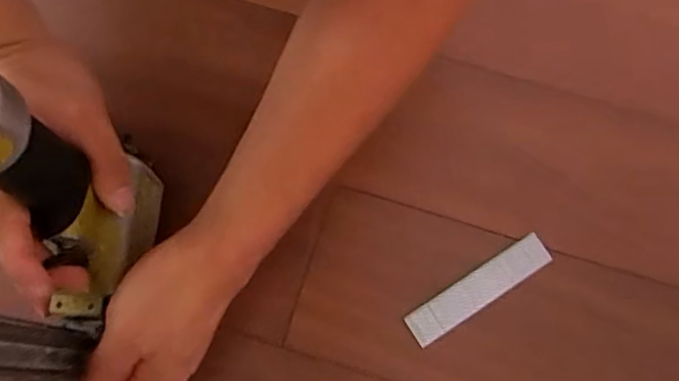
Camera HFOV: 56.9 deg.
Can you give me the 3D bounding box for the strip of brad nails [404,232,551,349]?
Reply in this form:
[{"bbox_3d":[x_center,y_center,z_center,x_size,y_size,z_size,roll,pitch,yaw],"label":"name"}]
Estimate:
[{"bbox_3d":[0.098,0.069,0.443,0.112,0.009,0.023,-32,77,-10],"label":"strip of brad nails"}]

